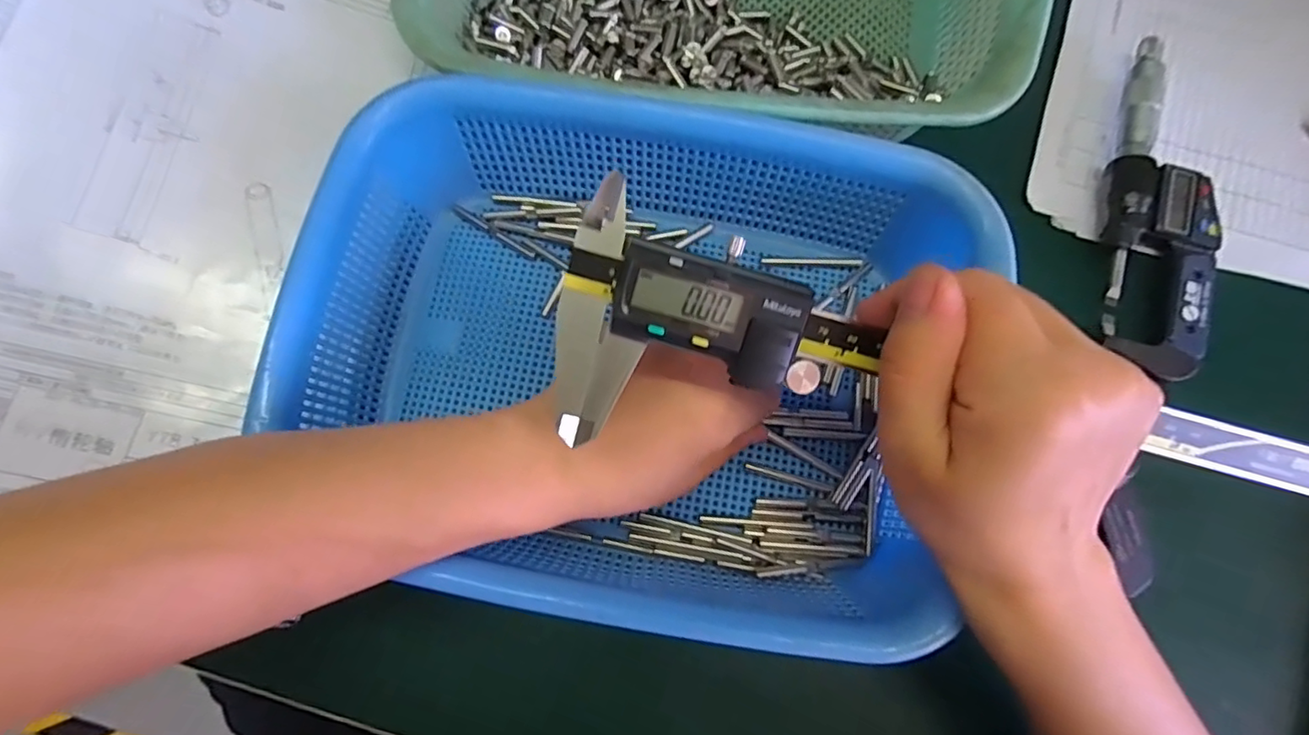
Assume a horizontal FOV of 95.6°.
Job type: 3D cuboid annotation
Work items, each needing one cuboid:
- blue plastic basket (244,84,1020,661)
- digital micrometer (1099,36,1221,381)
[{"bbox_3d":[-0.009,-0.005,0.269,0.279,0.073,0.209,10,78,2],"label":"blue plastic basket"},{"bbox_3d":[0.269,-0.087,0.315,0.052,0.019,0.180,8,78,1],"label":"digital micrometer"}]

